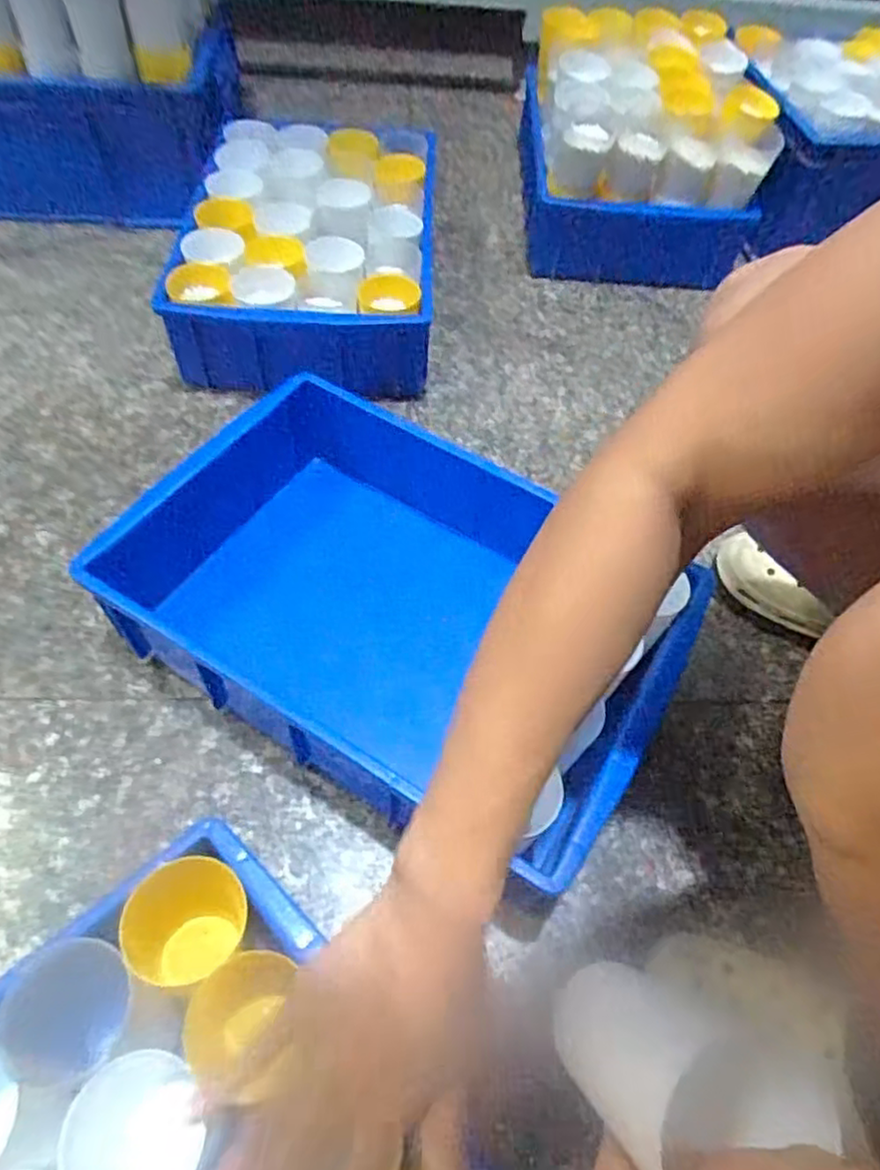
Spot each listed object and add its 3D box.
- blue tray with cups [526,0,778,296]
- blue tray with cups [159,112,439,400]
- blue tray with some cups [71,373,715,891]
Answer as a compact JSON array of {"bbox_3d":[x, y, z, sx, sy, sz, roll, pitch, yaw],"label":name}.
[{"bbox_3d":[0.258,-0.578,0.910,0.275,0.195,0.336,4,56,-3],"label":"blue tray with cups"},{"bbox_3d":[-0.140,-0.390,0.794,0.268,0.117,0.375,5,56,-2],"label":"blue tray with cups"},{"bbox_3d":[-0.025,0.008,0.551,0.394,0.108,0.283,28,58,13],"label":"blue tray with some cups"}]

